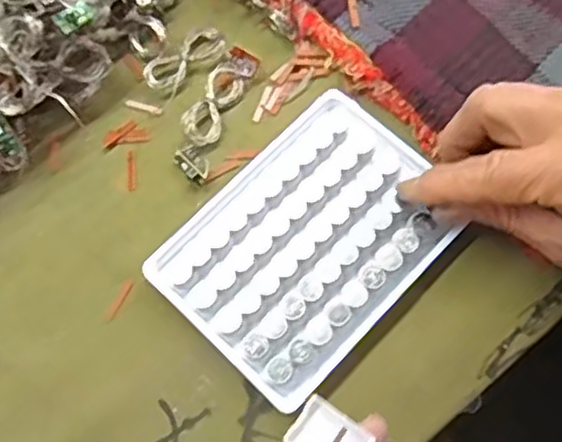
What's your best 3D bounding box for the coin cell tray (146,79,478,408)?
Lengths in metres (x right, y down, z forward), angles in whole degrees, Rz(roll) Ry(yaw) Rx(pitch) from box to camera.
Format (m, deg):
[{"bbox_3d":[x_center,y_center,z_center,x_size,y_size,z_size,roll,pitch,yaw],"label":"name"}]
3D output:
[{"bbox_3d":[0.014,0.008,0.324,0.095,0.012,0.129,42,76,15],"label":"coin cell tray"}]

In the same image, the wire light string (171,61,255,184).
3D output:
[{"bbox_3d":[-0.035,-0.051,0.352,0.022,0.011,0.066,21,72,9],"label":"wire light string"}]

